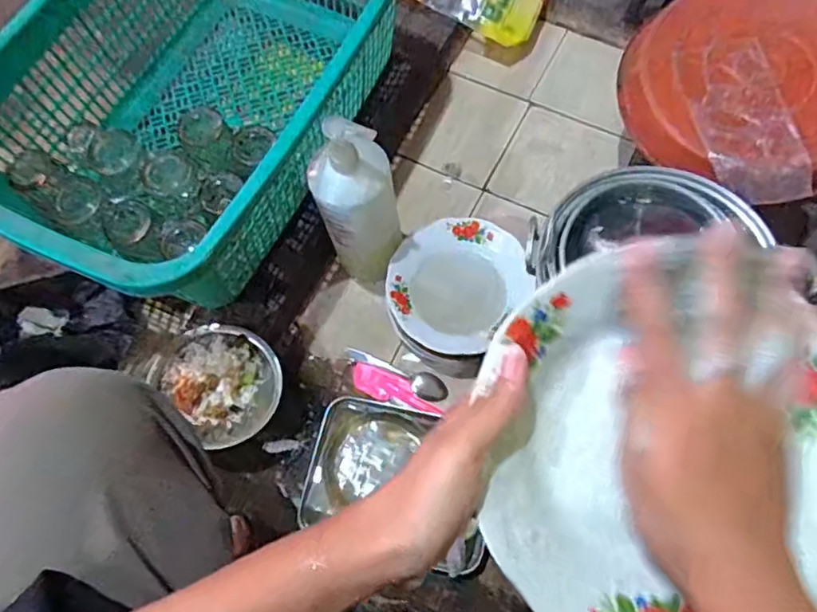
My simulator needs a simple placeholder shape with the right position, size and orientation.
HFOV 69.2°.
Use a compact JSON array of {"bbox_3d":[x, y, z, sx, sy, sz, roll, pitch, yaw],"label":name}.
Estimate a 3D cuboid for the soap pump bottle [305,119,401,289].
[{"bbox_3d":[-0.068,-0.136,0.801,0.103,0.215,0.089,21,68,10],"label":"soap pump bottle"}]

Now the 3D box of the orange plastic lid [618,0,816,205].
[{"bbox_3d":[0.455,-0.289,0.791,0.307,0.039,0.321,-2,73,7],"label":"orange plastic lid"}]

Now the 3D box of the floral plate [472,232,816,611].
[{"bbox_3d":[0.134,0.069,0.315,0.205,0.040,0.198,0,82,1],"label":"floral plate"}]

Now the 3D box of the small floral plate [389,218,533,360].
[{"bbox_3d":[0.072,-0.035,0.873,0.188,0.023,0.204,1,86,-9],"label":"small floral plate"}]

